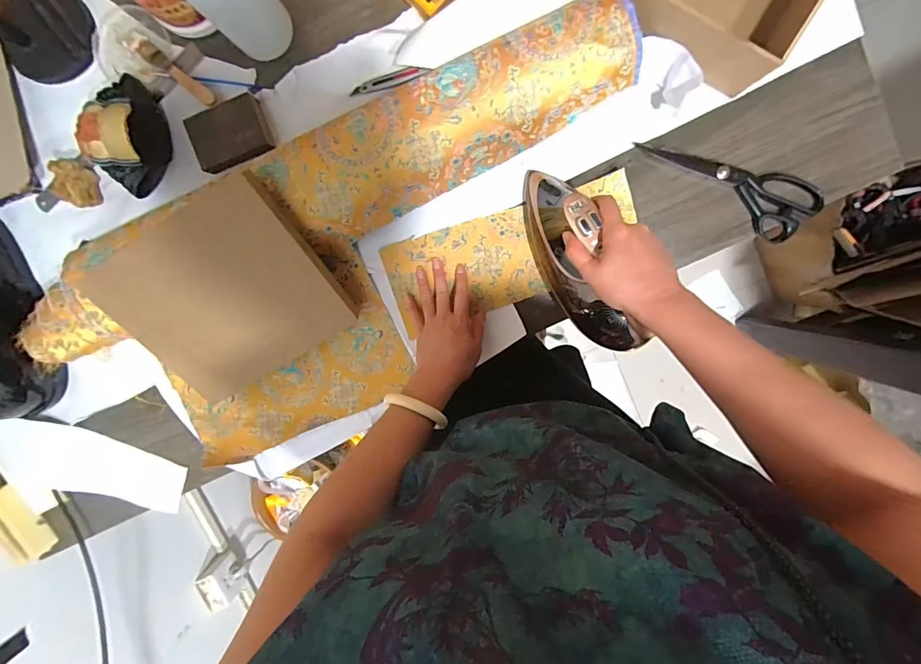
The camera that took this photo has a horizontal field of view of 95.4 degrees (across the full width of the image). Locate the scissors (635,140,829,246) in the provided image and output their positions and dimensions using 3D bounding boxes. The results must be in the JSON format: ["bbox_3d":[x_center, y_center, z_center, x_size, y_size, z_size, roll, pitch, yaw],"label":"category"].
[{"bbox_3d":[0.358,-0.206,0.545,0.234,0.013,0.089,35,99,-3],"label":"scissors"}]

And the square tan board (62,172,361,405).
[{"bbox_3d":[-0.306,-0.038,0.548,0.260,0.052,0.235,-27,129,10],"label":"square tan board"}]

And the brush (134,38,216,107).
[{"bbox_3d":[-0.379,-0.345,0.559,0.128,0.011,0.022,37,98,-3],"label":"brush"}]

